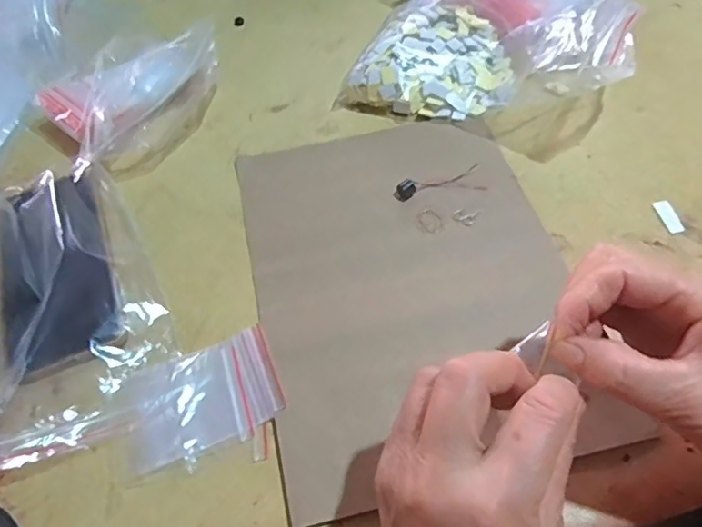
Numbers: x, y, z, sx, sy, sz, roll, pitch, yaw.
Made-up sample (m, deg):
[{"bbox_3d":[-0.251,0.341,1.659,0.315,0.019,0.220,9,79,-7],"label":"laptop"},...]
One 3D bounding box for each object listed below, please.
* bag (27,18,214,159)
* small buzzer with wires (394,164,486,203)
[{"bbox_3d":[-0.184,-0.146,0.463,0.106,0.048,0.143,32,65,22],"label":"bag"},{"bbox_3d":[0.066,-0.058,0.407,0.067,0.009,0.022,-14,57,-5],"label":"small buzzer with wires"}]

